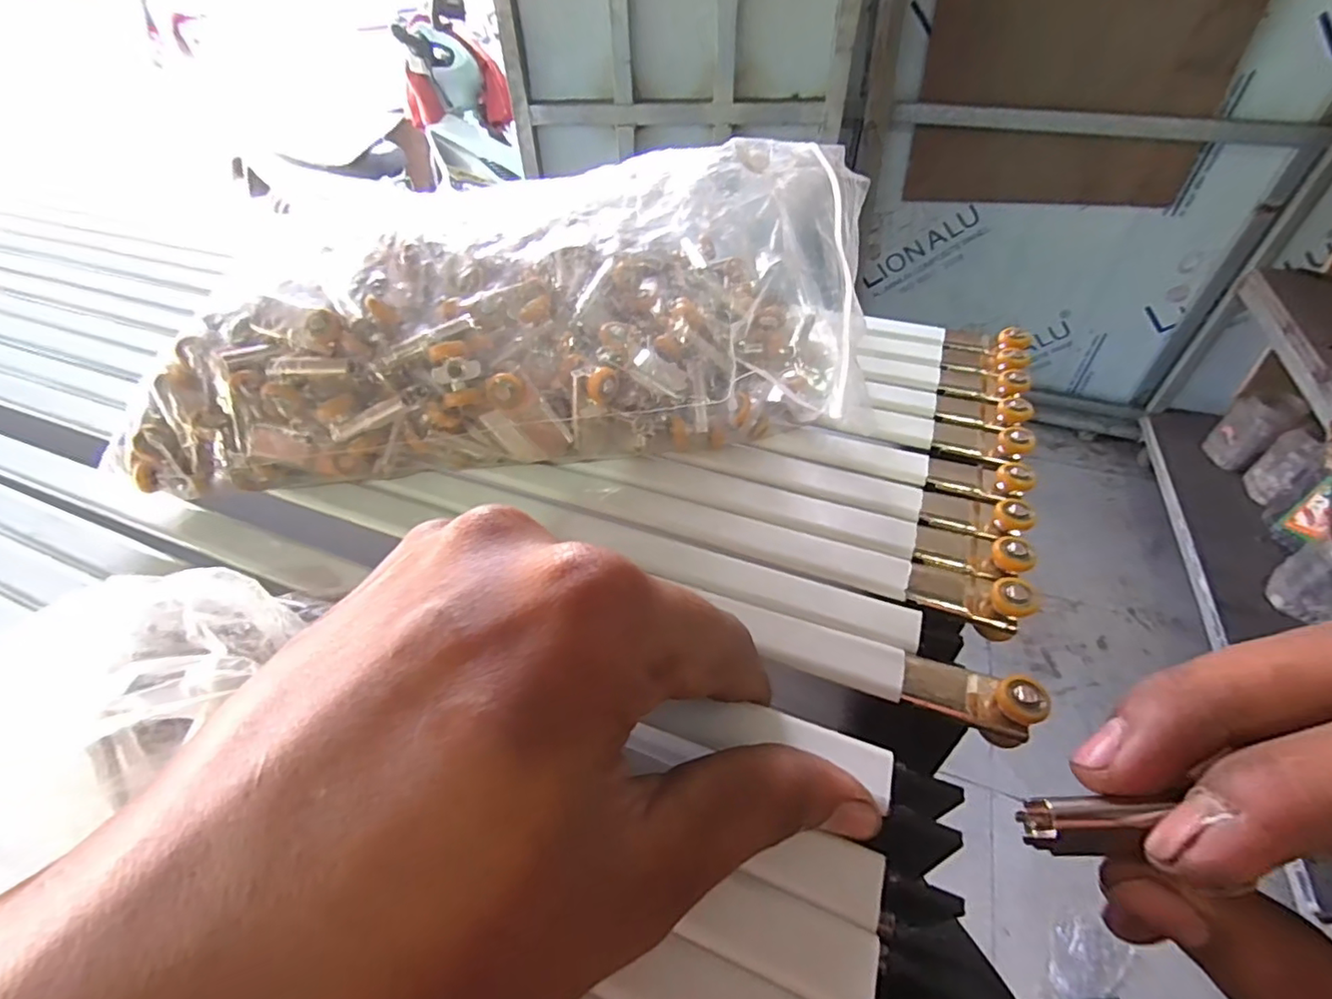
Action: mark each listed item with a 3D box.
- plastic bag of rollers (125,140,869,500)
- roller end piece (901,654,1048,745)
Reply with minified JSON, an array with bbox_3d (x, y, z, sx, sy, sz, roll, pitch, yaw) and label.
[{"bbox_3d":[-0.058,-0.062,0.213,0.268,0.081,0.072,-5,47,-3],"label":"plastic bag of rollers"},{"bbox_3d":[0.083,0.054,0.156,0.033,0.010,0.017,13,49,15],"label":"roller end piece"}]

